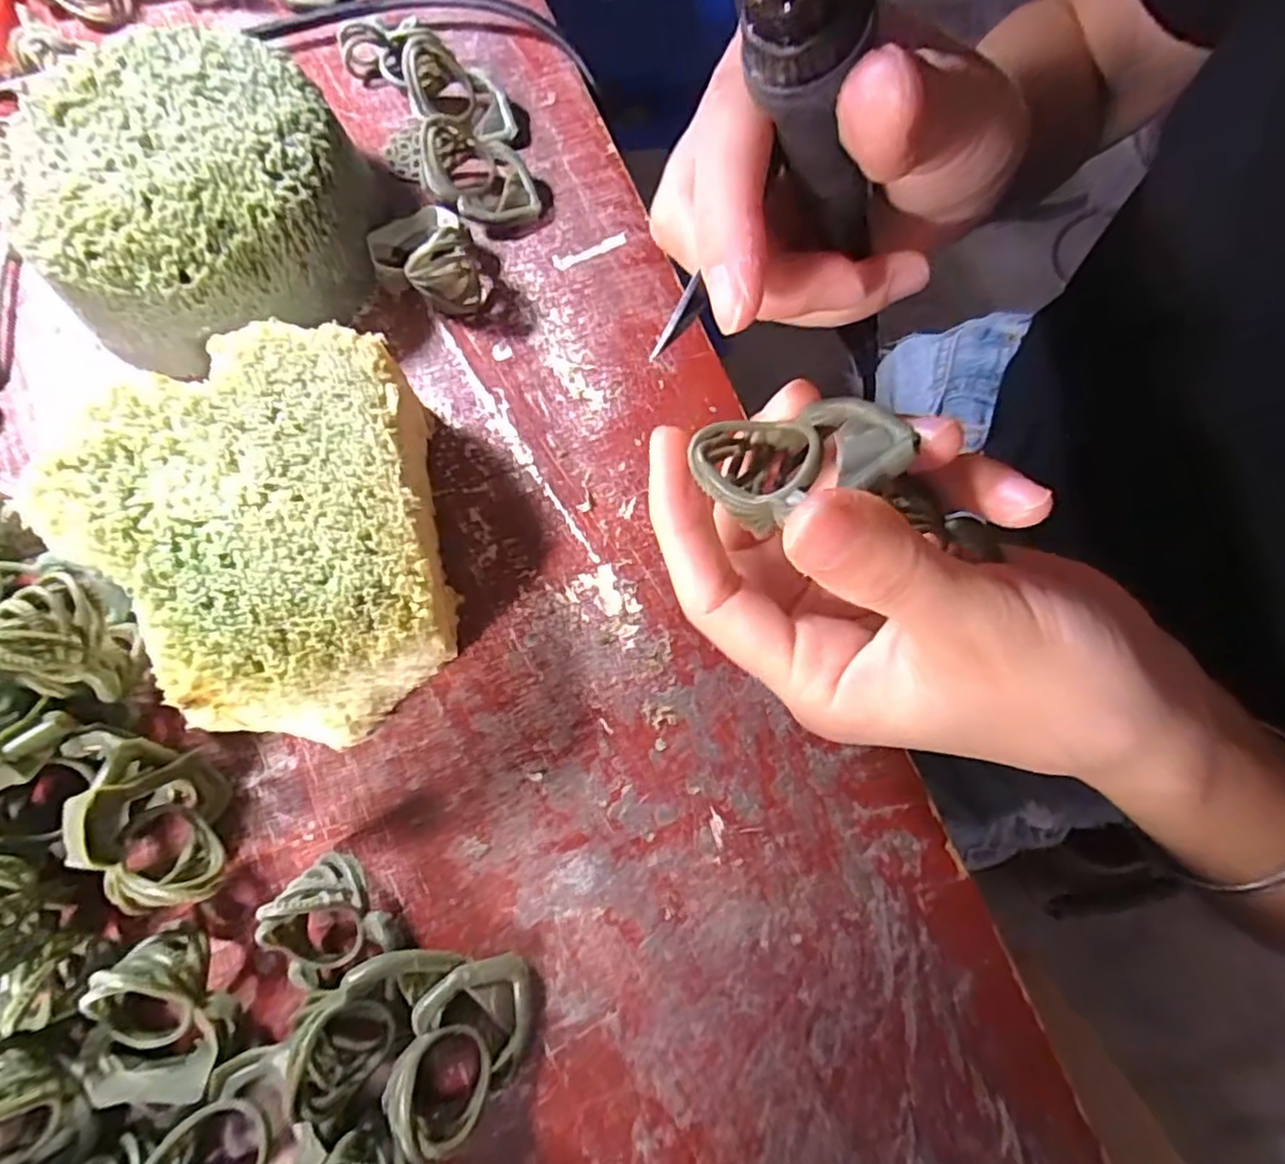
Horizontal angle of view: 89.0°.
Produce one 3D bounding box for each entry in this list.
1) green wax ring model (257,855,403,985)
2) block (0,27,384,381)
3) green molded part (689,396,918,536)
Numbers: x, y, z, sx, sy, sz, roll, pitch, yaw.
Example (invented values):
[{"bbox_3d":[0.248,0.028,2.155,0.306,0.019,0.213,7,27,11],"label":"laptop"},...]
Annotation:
[{"bbox_3d":[-0.082,0.087,0.171,0.030,0.028,0.028,-24,77,-8],"label":"green wax ring model"},{"bbox_3d":[-0.147,-0.127,0.220,0.099,0.045,0.095,0,75,-2],"label":"block"},{"bbox_3d":[0.031,-0.026,0.134,0.035,0.025,0.026,-14,76,-5],"label":"green molded part"}]

